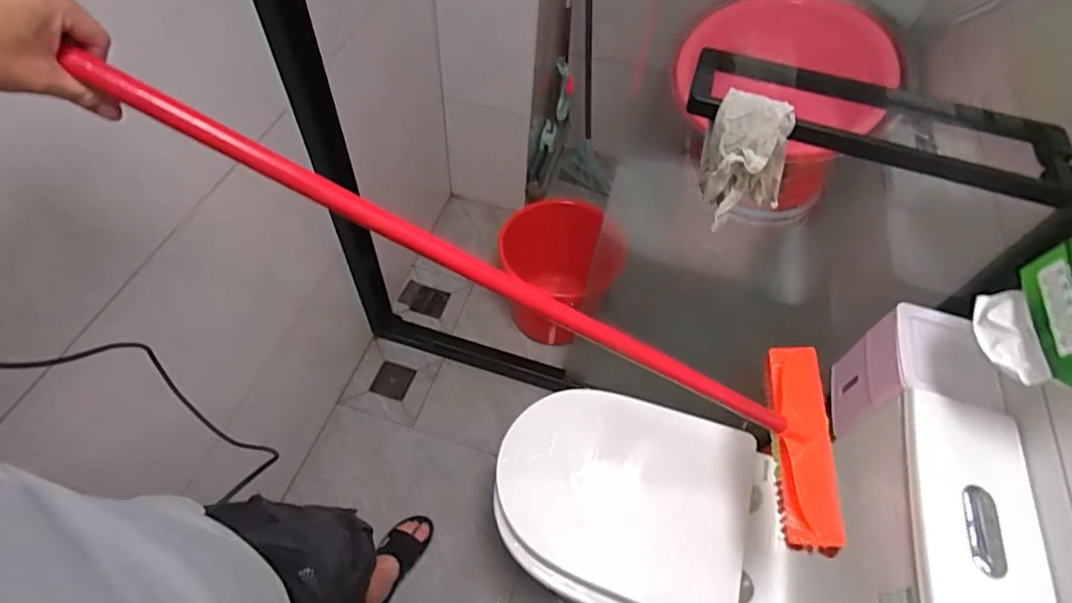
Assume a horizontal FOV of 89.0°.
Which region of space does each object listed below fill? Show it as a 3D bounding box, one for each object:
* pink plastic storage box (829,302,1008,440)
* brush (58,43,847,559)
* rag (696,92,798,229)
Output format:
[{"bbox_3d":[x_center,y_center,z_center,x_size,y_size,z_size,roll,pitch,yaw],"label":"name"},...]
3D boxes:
[{"bbox_3d":[0.613,0.131,0.908,0.140,0.202,0.168,18,57,7],"label":"pink plastic storage box"},{"bbox_3d":[0.036,0.015,0.590,0.892,0.059,0.267,29,53,-24],"label":"brush"},{"bbox_3d":[0.269,-0.173,0.711,0.118,0.158,0.128,29,59,14],"label":"rag"}]

